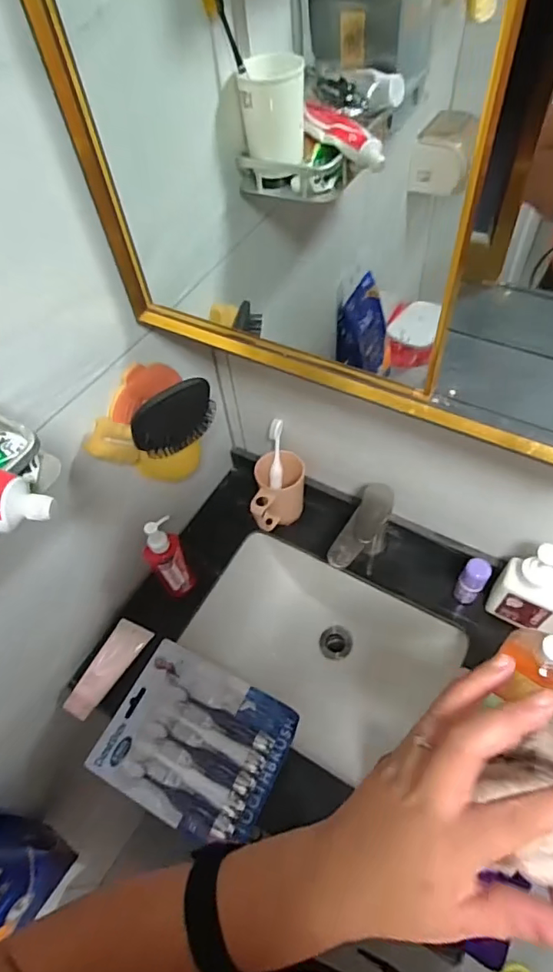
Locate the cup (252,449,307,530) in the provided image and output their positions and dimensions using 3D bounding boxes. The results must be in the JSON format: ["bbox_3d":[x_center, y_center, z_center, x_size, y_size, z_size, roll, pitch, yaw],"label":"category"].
[{"bbox_3d":[0.006,0.017,0.844,0.077,0.107,0.106,3,55,7],"label":"cup"}]

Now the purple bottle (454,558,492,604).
[{"bbox_3d":[0.284,0.140,0.742,0.034,0.097,0.025,30,62,23],"label":"purple bottle"}]

